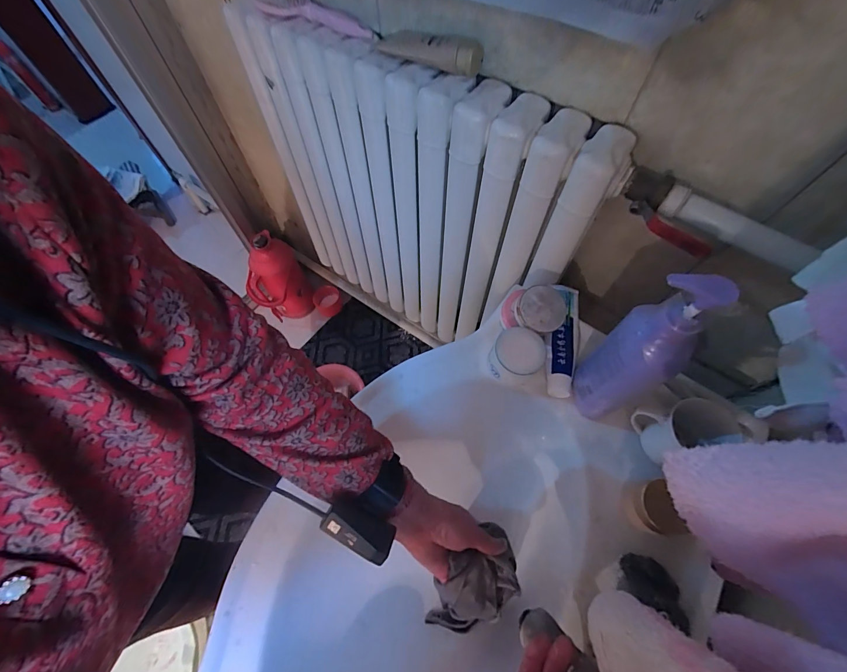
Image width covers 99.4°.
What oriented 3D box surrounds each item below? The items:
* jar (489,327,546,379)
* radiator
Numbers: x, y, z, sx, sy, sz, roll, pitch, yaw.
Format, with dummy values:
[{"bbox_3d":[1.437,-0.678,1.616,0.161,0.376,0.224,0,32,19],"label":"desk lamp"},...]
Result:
[{"bbox_3d":[0.139,0.027,0.534,0.072,0.047,0.071,0,63,1],"label":"jar"},{"bbox_3d":[-0.057,-0.245,0.817,0.736,0.673,0.085,31,67,16],"label":"radiator"}]

